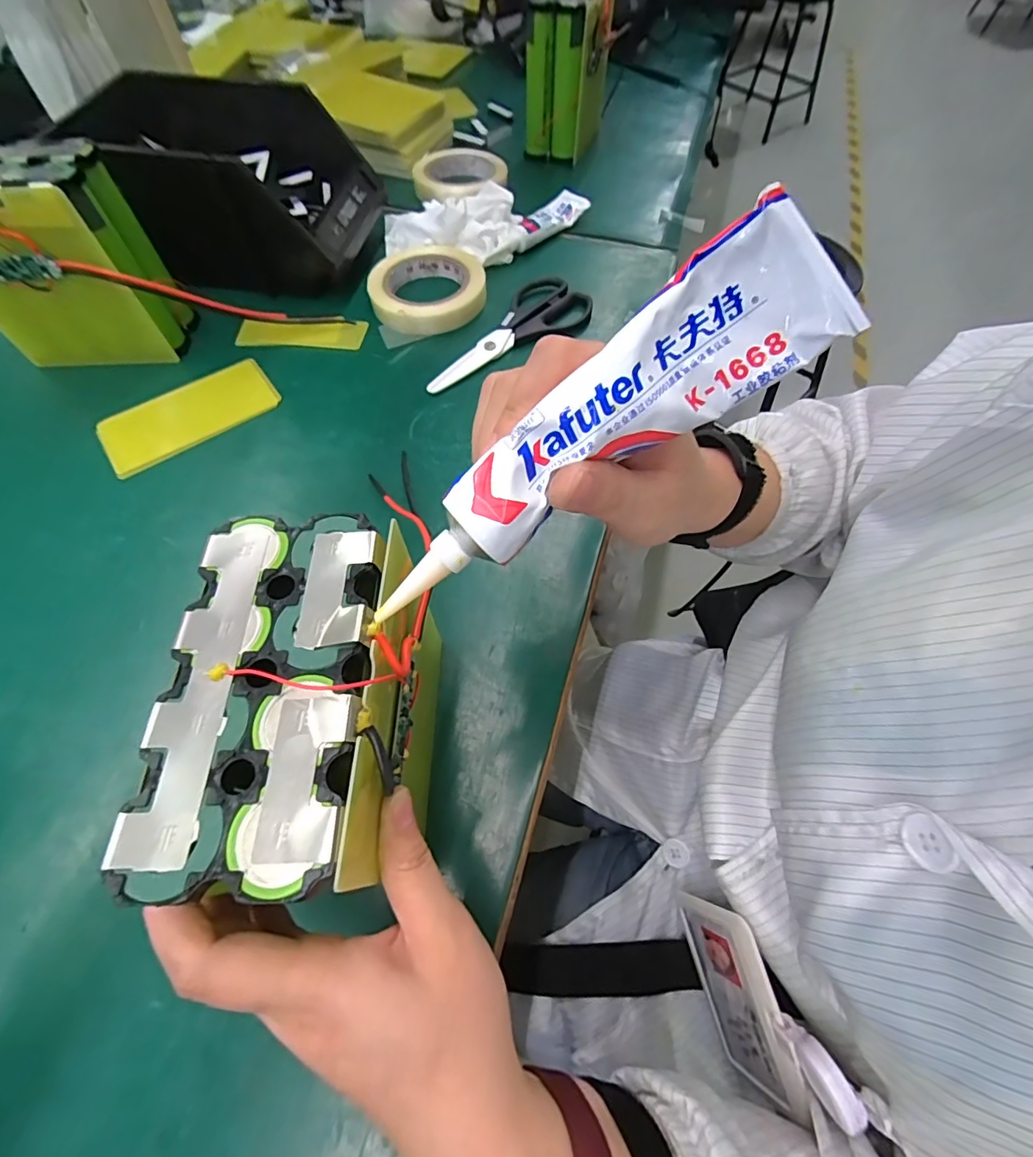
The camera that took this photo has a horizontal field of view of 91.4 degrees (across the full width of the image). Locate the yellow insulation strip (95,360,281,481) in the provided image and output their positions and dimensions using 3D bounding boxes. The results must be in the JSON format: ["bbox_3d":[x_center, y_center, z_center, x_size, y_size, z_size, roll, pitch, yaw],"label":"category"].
[{"bbox_3d":[-0.279,-0.141,0.431,0.140,0.009,0.061,-32,66,-15],"label":"yellow insulation strip"}]

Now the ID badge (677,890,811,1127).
[{"bbox_3d":[0.127,0.241,0.293,0.008,0.087,0.095,-10,69,-18],"label":"ID badge"}]

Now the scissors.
[{"bbox_3d":[-0.014,-0.237,0.480,0.188,0.011,0.070,-32,66,-15],"label":"scissors"}]

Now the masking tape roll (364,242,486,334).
[{"bbox_3d":[-0.087,-0.289,0.498,0.111,0.020,0.112,-6,62,-2],"label":"masking tape roll"}]

